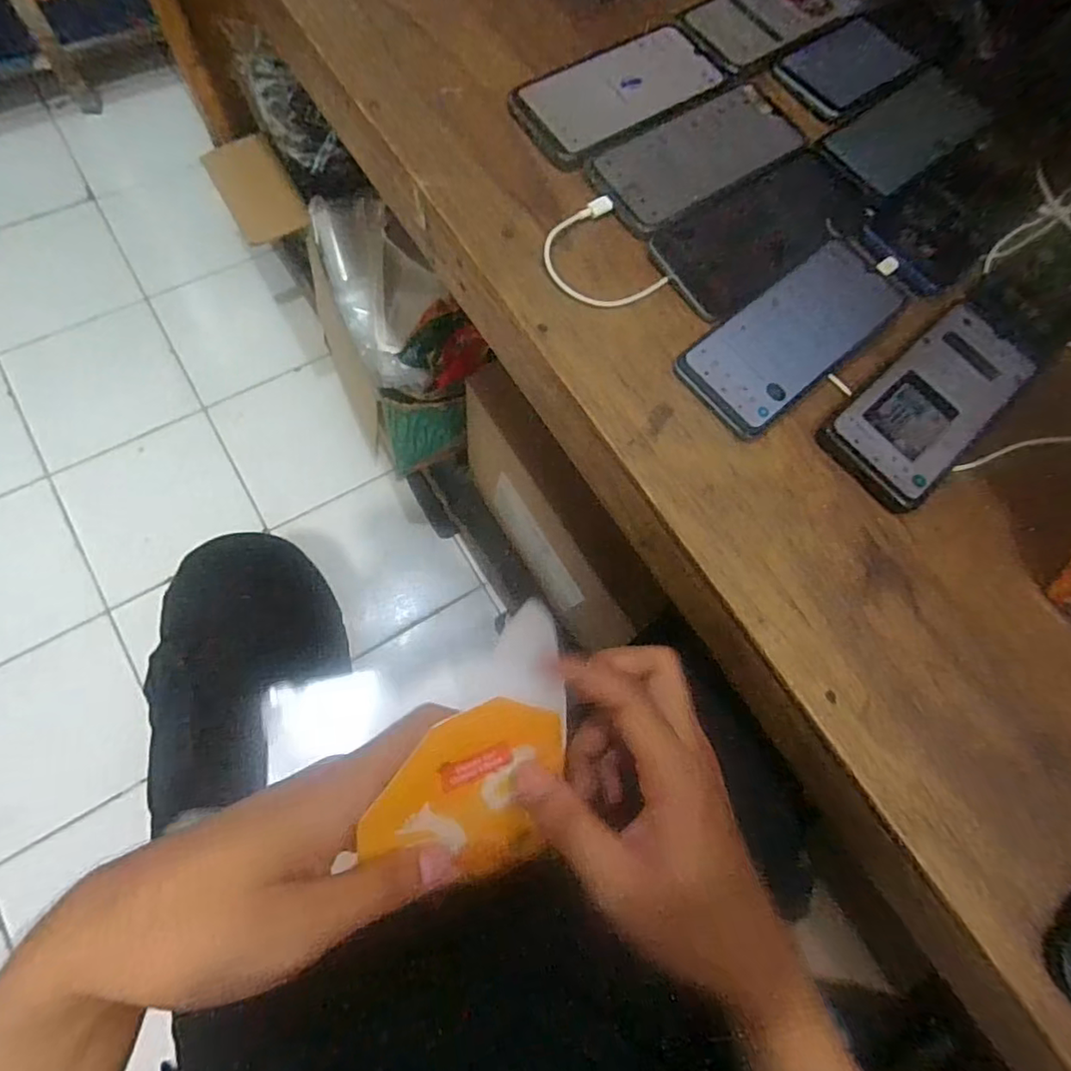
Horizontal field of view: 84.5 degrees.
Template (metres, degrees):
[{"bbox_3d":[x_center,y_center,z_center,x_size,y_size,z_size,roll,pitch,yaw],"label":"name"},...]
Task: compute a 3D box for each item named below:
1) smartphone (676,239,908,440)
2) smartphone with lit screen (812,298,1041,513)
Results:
[{"bbox_3d":[0.180,-0.144,0.405,0.177,0.009,0.073,-40,79,-12],"label":"smartphone"},{"bbox_3d":[0.273,-0.096,0.403,0.182,0.017,0.075,-42,79,-13],"label":"smartphone with lit screen"}]

